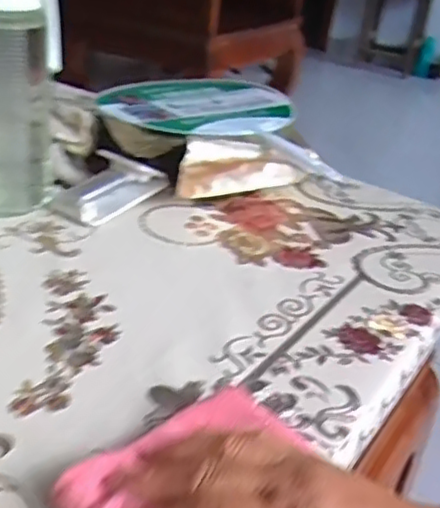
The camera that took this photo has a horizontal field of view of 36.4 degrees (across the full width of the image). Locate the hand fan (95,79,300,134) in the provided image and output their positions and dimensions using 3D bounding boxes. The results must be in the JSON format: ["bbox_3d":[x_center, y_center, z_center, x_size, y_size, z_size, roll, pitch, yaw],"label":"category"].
[{"bbox_3d":[-0.023,-0.173,0.766,0.225,0.011,0.204,-8,32,-26],"label":"hand fan"}]

